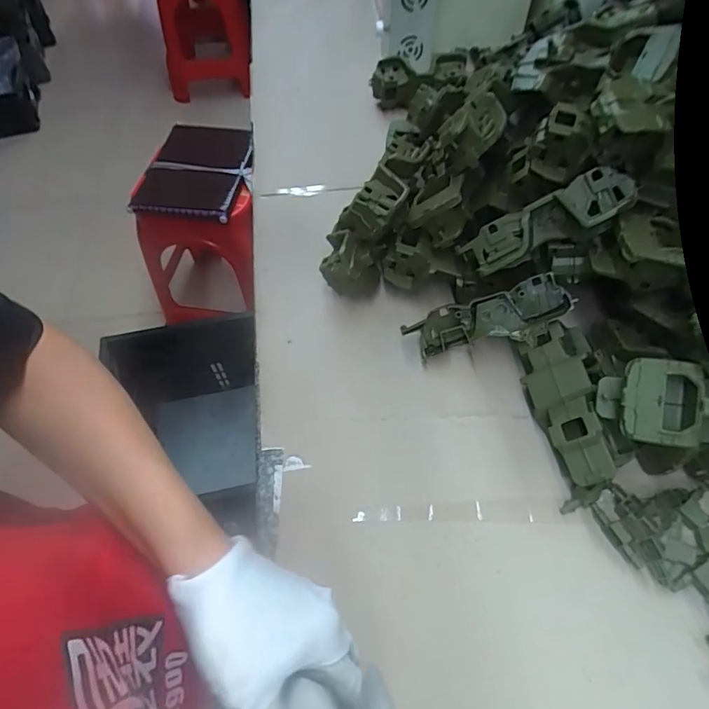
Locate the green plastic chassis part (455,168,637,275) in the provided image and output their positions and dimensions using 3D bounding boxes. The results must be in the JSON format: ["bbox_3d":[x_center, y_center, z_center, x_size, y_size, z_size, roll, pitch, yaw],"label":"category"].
[{"bbox_3d":[0.203,-0.136,0.525,0.182,0.051,0.046,-24,51,32],"label":"green plastic chassis part"}]

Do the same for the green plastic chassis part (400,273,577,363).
[{"bbox_3d":[0.154,-0.042,0.580,0.181,0.060,0.022,-17,14,23],"label":"green plastic chassis part"}]

